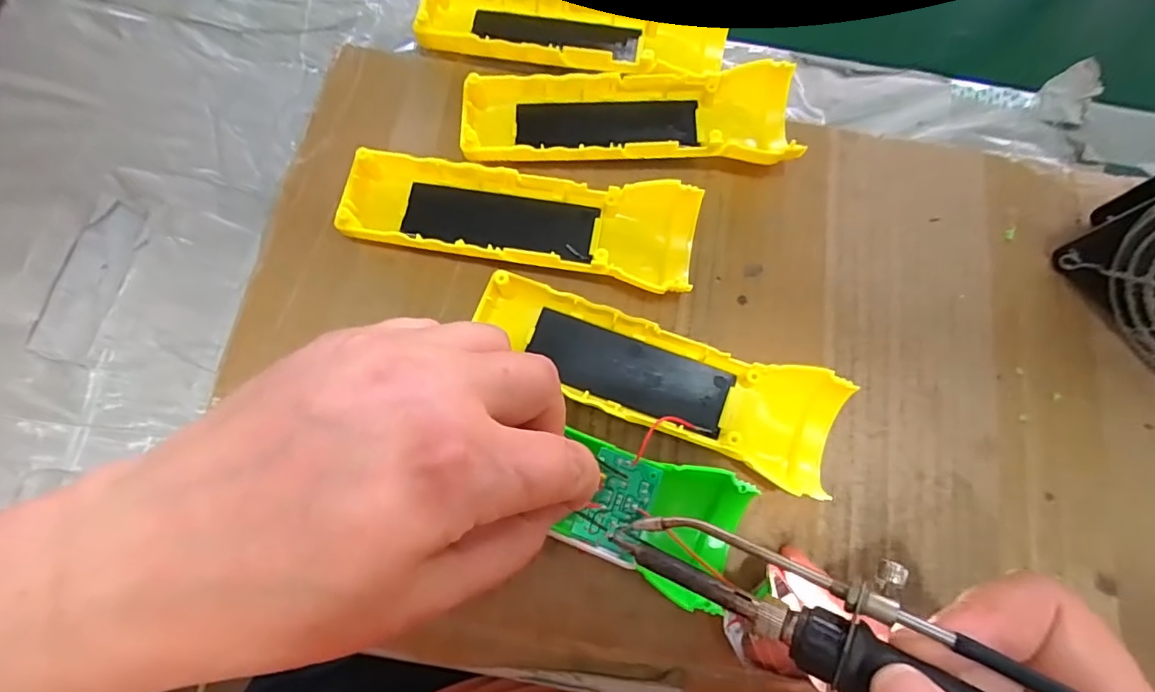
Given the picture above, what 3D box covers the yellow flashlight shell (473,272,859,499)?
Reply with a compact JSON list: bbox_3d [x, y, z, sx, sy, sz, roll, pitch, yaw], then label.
[{"bbox_3d":[0.033,0.012,0.238,0.160,0.027,0.046,23,75,4],"label":"yellow flashlight shell"}]

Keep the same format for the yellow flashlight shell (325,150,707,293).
[{"bbox_3d":[-0.026,-0.059,0.255,0.161,0.026,0.050,12,74,1],"label":"yellow flashlight shell"}]

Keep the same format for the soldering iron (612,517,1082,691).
[{"bbox_3d":[0.106,0.092,0.153,0.209,0.019,0.034,19,73,29],"label":"soldering iron"}]

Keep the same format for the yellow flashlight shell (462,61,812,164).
[{"bbox_3d":[0.027,-0.116,0.274,0.164,0.025,0.060,0,75,-2],"label":"yellow flashlight shell"}]

